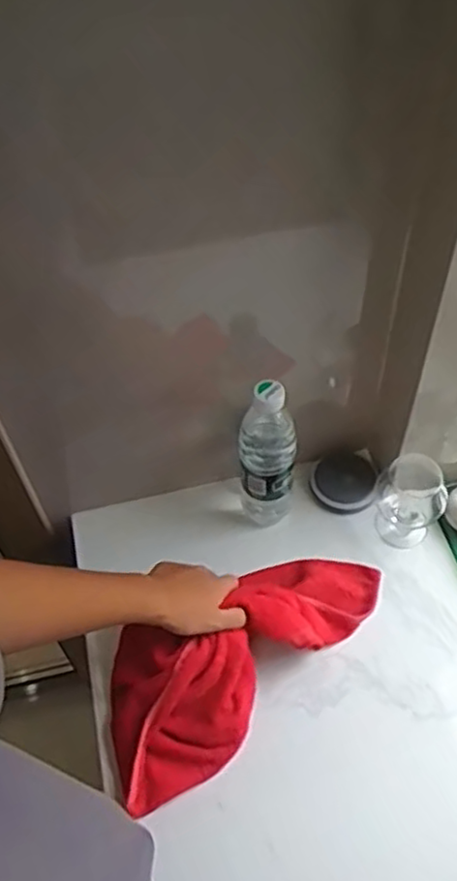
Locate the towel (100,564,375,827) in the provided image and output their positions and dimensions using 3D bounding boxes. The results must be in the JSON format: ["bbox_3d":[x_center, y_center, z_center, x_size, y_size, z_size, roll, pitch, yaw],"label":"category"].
[{"bbox_3d":[0.013,0.222,0.755,0.350,0.084,0.149,-32,57,-21],"label":"towel"}]

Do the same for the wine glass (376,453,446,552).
[{"bbox_3d":[0.217,0.067,0.828,0.065,0.108,0.071,-2,53,2],"label":"wine glass"}]

